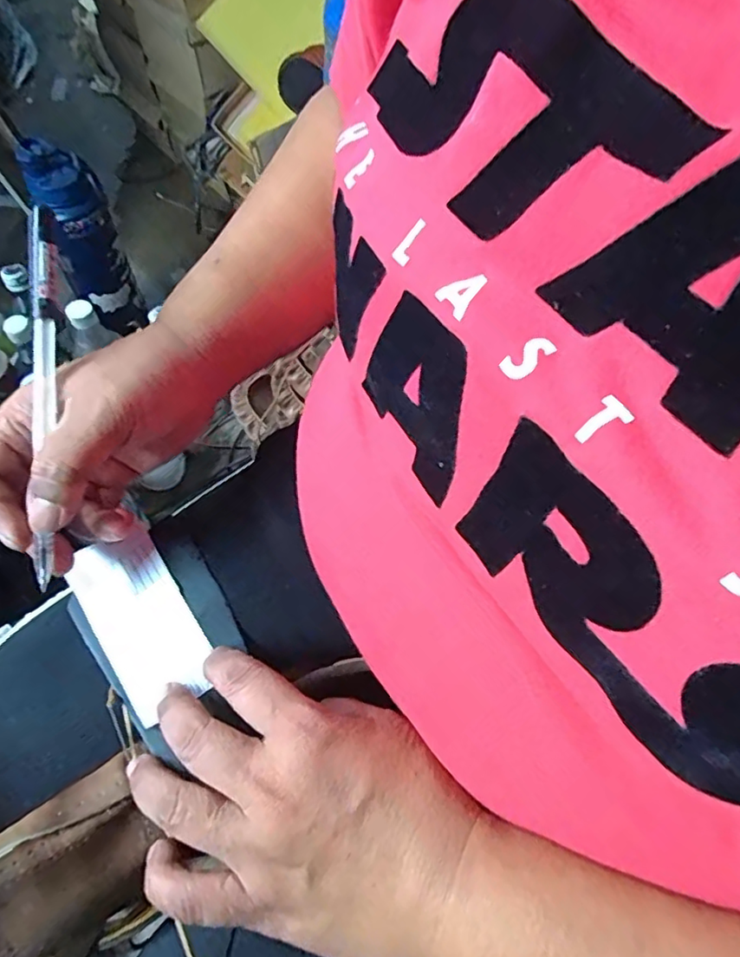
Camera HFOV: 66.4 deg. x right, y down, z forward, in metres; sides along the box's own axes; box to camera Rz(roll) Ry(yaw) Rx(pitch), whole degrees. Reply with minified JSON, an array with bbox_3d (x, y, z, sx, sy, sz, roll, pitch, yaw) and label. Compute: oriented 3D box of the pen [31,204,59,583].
[{"bbox_3d":[-0.145,-0.034,0.250,0.010,0.010,0.162,3,94,-1],"label":"pen"}]

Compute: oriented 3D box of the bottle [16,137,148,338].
[{"bbox_3d":[-0.384,-0.312,0.776,0.083,0.252,0.069,-18,63,-12],"label":"bottle"}]

